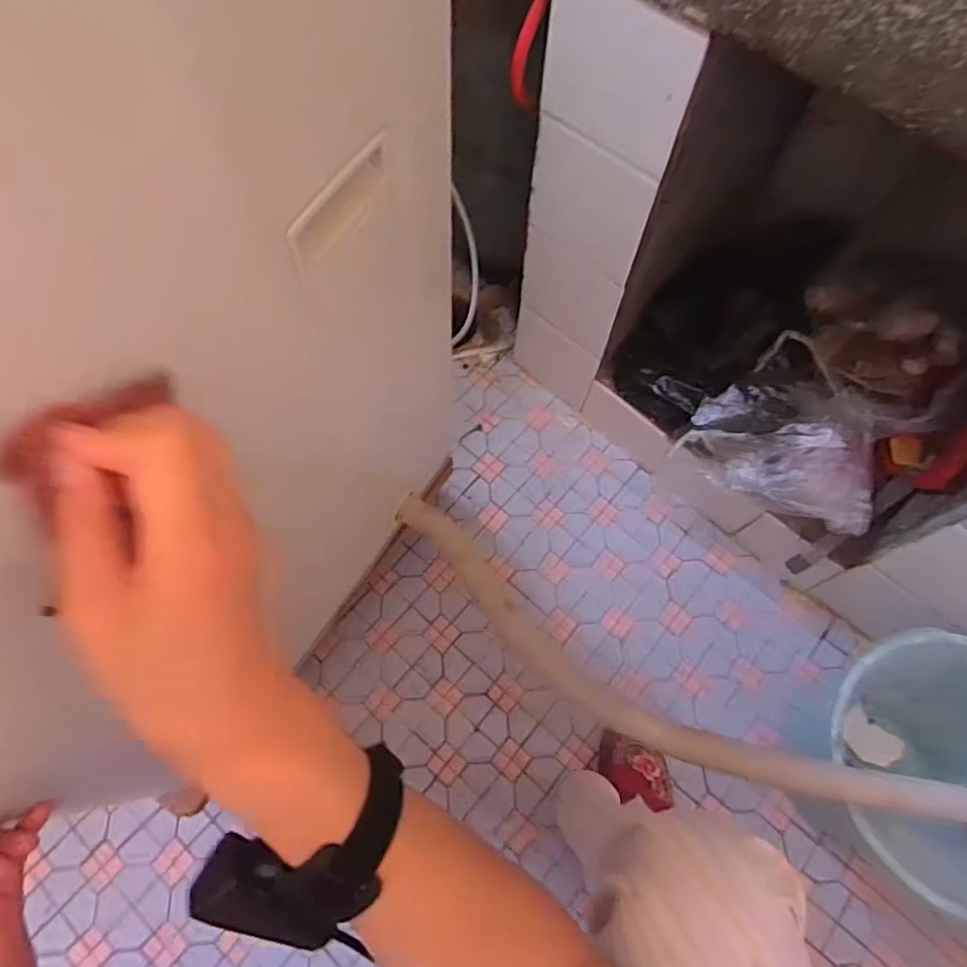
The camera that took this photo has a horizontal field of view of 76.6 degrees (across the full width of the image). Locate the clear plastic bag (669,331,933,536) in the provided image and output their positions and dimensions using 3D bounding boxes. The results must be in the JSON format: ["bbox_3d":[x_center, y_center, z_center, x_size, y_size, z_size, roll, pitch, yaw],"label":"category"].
[{"bbox_3d":[0.394,-0.056,0.779,0.225,0.108,0.202,35,71,12],"label":"clear plastic bag"}]

